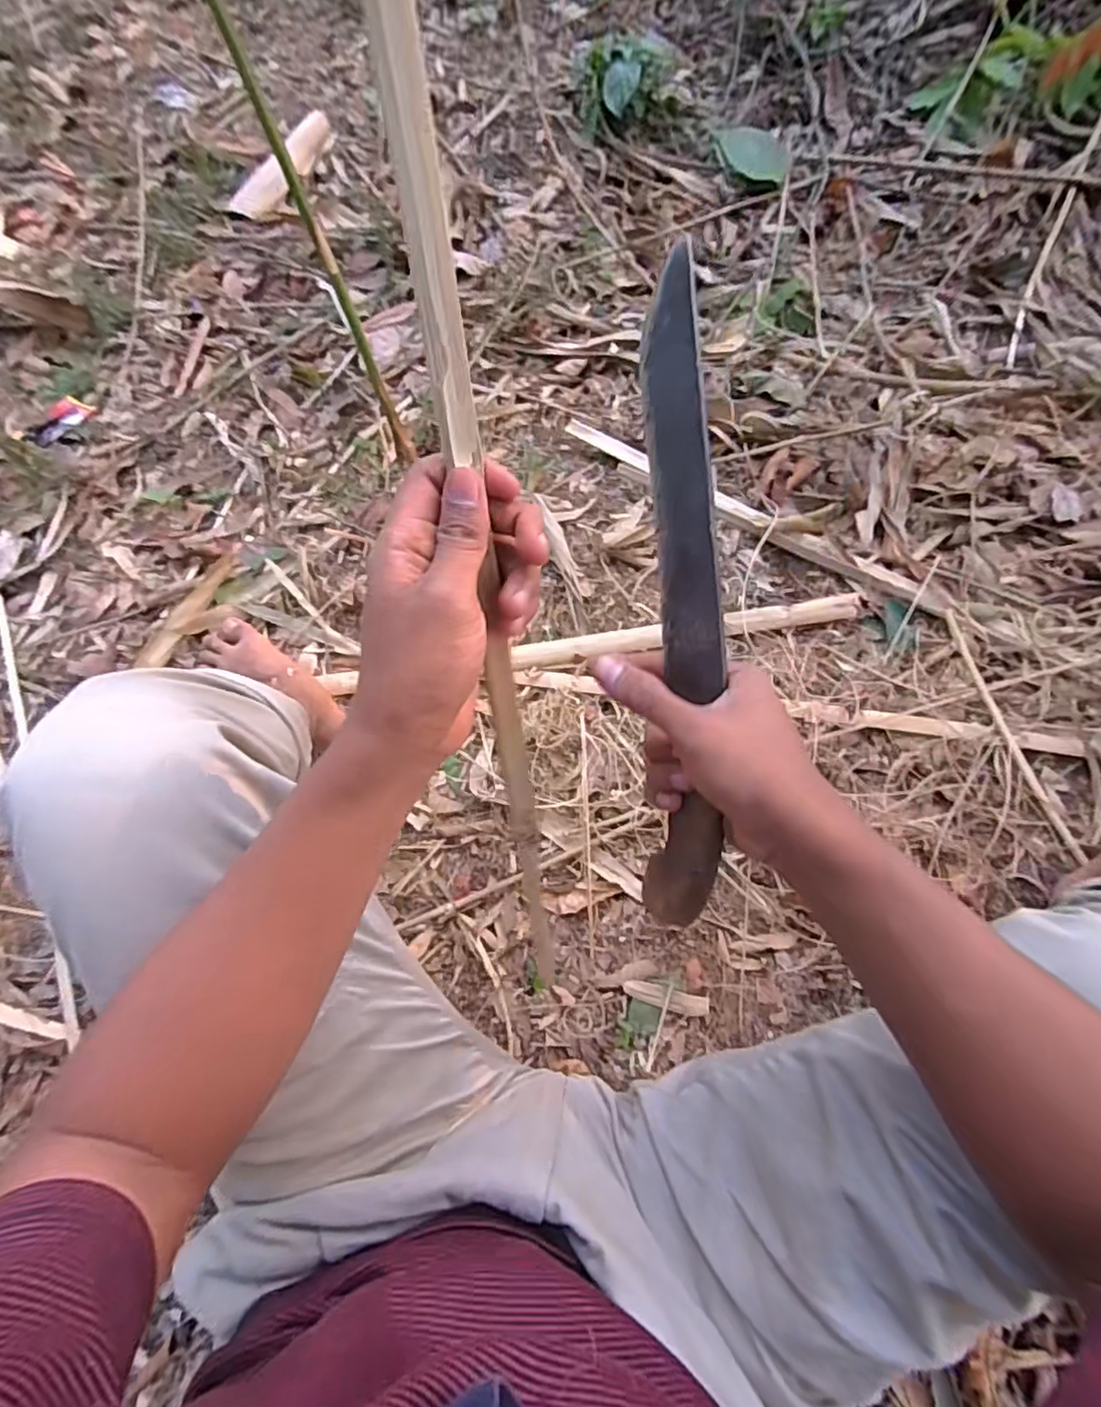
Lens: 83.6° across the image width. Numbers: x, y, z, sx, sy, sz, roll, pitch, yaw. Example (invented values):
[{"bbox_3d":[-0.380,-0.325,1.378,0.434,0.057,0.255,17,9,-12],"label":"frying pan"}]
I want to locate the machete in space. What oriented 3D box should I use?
[{"bbox_3d":[0.071,-0.047,0.332,0.038,0.026,0.346,-2,97,3],"label":"machete"}]

